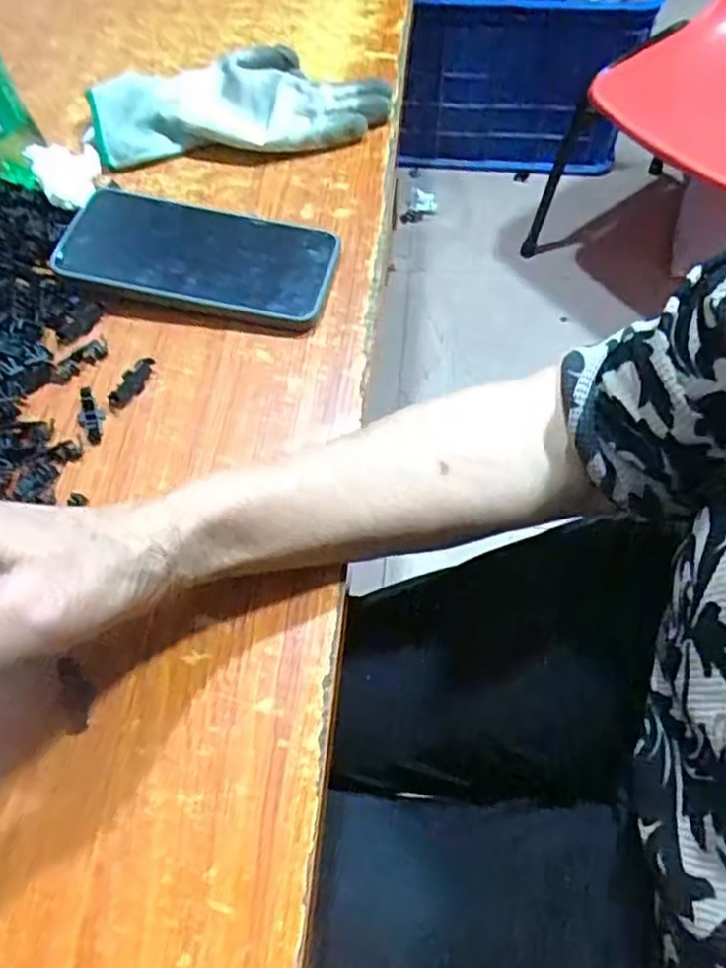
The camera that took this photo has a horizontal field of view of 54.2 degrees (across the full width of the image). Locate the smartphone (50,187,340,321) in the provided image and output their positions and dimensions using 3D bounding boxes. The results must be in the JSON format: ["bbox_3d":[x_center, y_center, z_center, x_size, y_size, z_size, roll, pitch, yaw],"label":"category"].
[{"bbox_3d":[-0.099,-0.143,0.433,0.160,0.009,0.078,12,60,2],"label":"smartphone"}]

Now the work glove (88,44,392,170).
[{"bbox_3d":[-0.087,-0.275,0.502,0.202,0.034,0.097,-14,61,-4],"label":"work glove"}]

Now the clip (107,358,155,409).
[{"bbox_3d":[-0.130,-0.057,0.397,0.011,0.011,0.035,28,66,18],"label":"clip"}]

